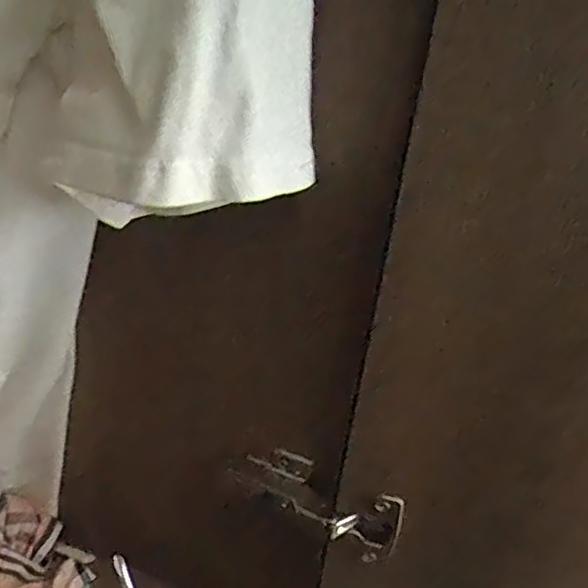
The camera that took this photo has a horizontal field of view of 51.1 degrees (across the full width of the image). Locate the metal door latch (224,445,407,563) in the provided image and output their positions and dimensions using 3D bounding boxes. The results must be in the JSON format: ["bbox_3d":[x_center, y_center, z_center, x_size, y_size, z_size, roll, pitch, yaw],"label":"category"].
[{"bbox_3d":[0.013,0.136,0.401,0.112,0.052,0.023,15,30,13],"label":"metal door latch"}]

